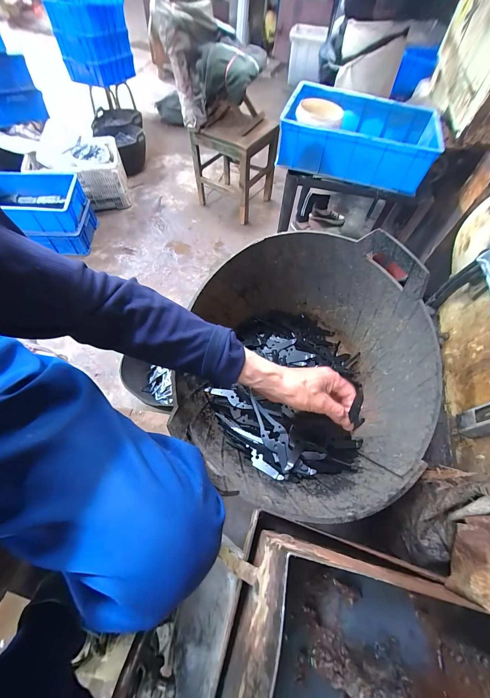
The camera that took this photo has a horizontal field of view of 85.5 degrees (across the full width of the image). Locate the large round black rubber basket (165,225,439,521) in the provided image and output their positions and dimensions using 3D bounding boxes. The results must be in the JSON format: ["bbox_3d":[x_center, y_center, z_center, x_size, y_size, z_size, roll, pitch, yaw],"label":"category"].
[{"bbox_3d":[0.088,0.030,0.440,0.367,0.198,0.415,12,59,4],"label":"large round black rubber basket"}]

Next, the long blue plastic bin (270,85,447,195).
[{"bbox_3d":[0.389,-0.746,0.937,0.492,0.165,0.337,14,60,5],"label":"long blue plastic bin"}]

